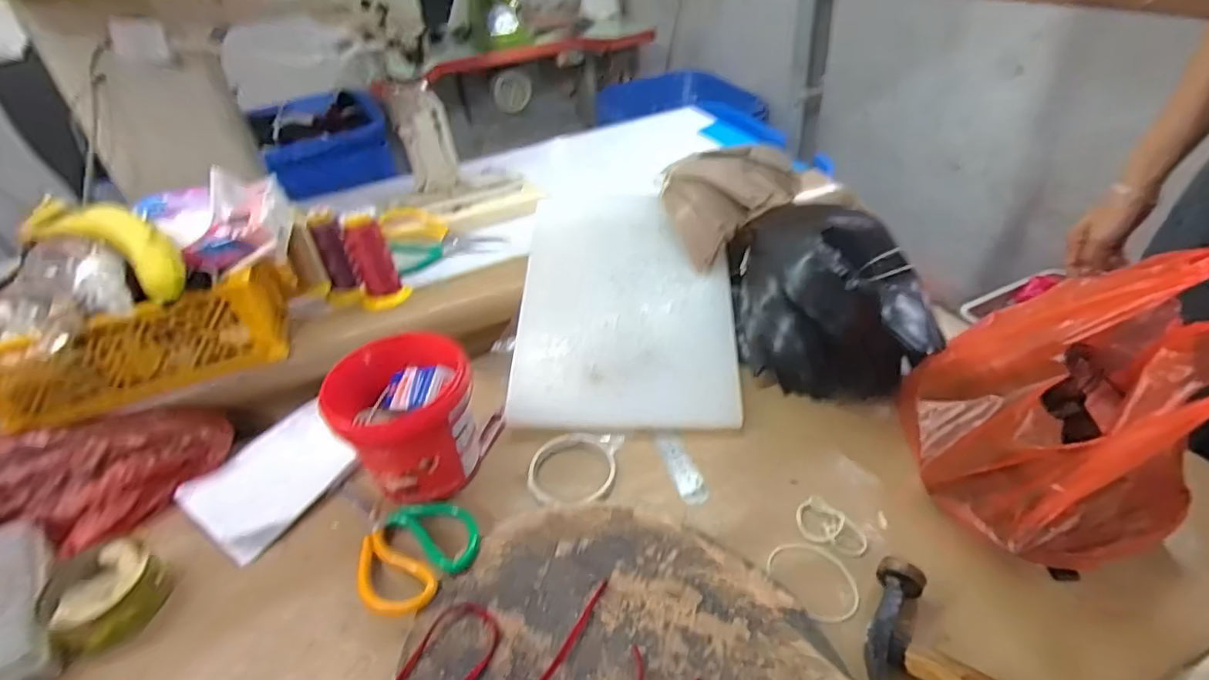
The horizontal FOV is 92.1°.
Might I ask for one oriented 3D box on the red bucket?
[{"bbox_3d":[-0.192,0.073,0.574,0.119,0.112,0.119,-4,40,4],"label":"red bucket"}]

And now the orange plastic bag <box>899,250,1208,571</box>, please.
[{"bbox_3d":[0.373,0.053,0.463,0.178,0.225,0.175,-3,40,6],"label":"orange plastic bag"}]

